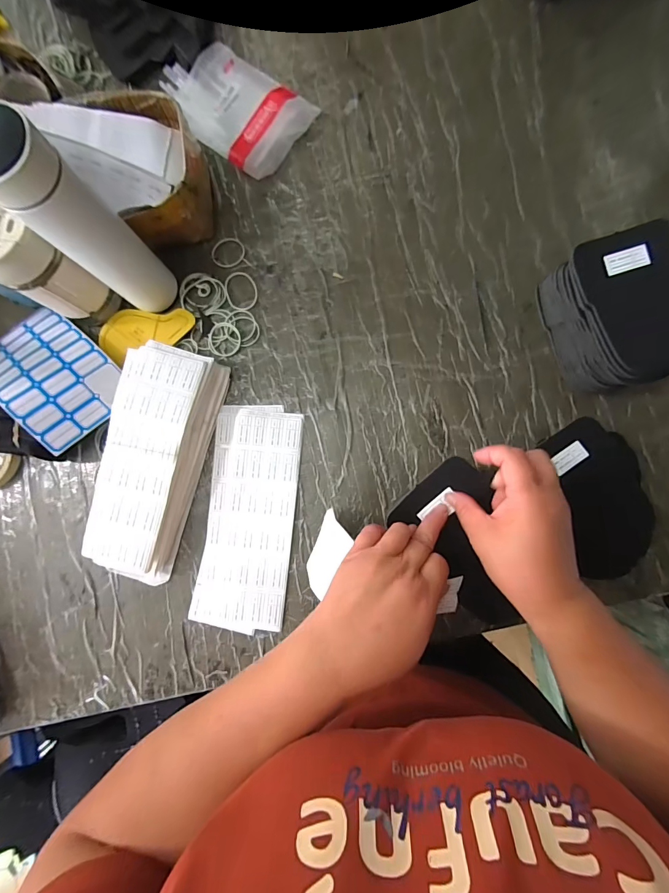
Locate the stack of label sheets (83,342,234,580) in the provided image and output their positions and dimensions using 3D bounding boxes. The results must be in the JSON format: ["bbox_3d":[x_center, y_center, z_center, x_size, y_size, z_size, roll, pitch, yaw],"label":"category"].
[{"bbox_3d":[-0.225,0.017,0.453,0.111,0.044,0.272,16,89,4],"label":"stack of label sheets"}]

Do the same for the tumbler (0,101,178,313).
[{"bbox_3d":[-0.238,-0.211,0.374,0.064,0.220,0.059,9,88,4],"label":"tumbler"}]

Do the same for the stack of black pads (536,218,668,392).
[{"bbox_3d":[0.303,-0.139,0.410,0.097,0.086,0.149,-18,87,3],"label":"stack of black pads"}]

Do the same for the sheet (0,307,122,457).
[{"bbox_3d":[-0.351,-0.095,0.457,0.178,0.034,0.116,42,73,9],"label":"sheet"}]

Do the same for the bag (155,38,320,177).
[{"bbox_3d":[-0.136,-0.443,0.486,0.196,0.025,0.111,39,90,4],"label":"bag"}]

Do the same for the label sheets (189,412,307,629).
[{"bbox_3d":[-0.106,0.086,0.464,0.111,0.009,0.269,7,86,4],"label":"label sheets"}]

